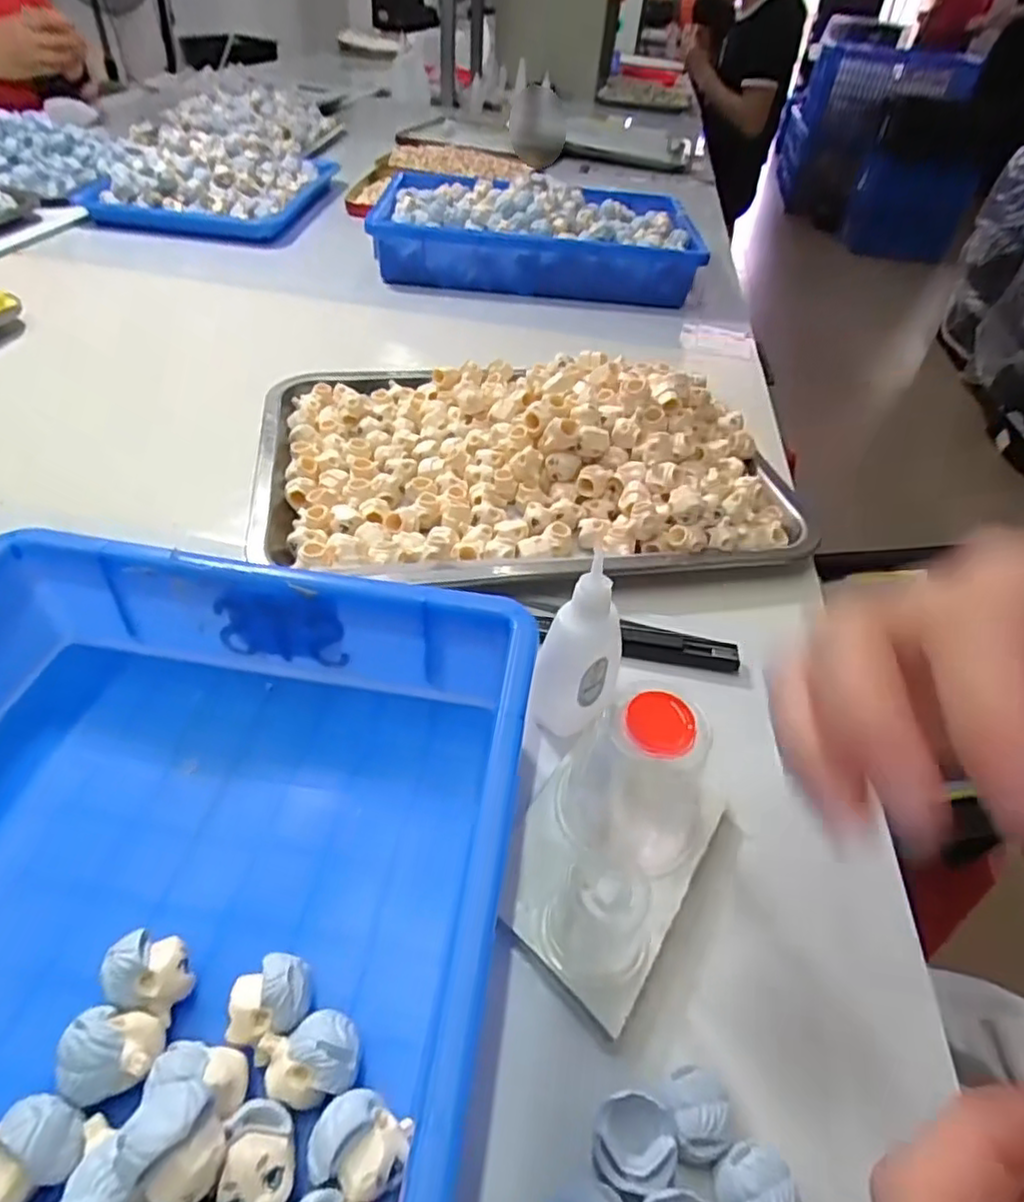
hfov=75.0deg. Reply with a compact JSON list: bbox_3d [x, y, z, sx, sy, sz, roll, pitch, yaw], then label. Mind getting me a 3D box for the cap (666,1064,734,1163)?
[{"bbox_3d":[0.057,0.161,0.210,0.019,0.017,0.023,-4,45,-11],"label":"cap"}]

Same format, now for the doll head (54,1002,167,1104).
[{"bbox_3d":[-0.119,0.139,0.202,0.027,0.025,0.023,7,44,1],"label":"doll head"}]

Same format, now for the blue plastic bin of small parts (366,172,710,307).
[{"bbox_3d":[0.029,-0.439,0.797,0.359,0.075,0.225,5,44,-2],"label":"blue plastic bin of small parts"}]

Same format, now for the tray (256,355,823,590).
[{"bbox_3d":[0.007,-0.106,0.465,0.347,0.072,0.256,-4,45,-11],"label":"tray"}]

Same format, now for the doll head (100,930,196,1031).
[{"bbox_3d":[-0.116,0.123,0.218,0.025,0.026,0.022,21,45,15],"label":"doll head"}]

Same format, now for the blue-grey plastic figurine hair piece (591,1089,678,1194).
[{"bbox_3d":[0.037,0.164,0.203,0.023,0.013,0.024,3,44,-3],"label":"blue-grey plastic figurine hair piece"}]

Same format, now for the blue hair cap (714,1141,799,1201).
[{"bbox_3d":[0.071,0.174,0.195,0.021,0.013,0.023,3,44,-3],"label":"blue hair cap"}]

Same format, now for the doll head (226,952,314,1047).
[{"bbox_3d":[-0.077,0.129,0.216,0.025,0.025,0.023,3,44,-3],"label":"doll head"}]

